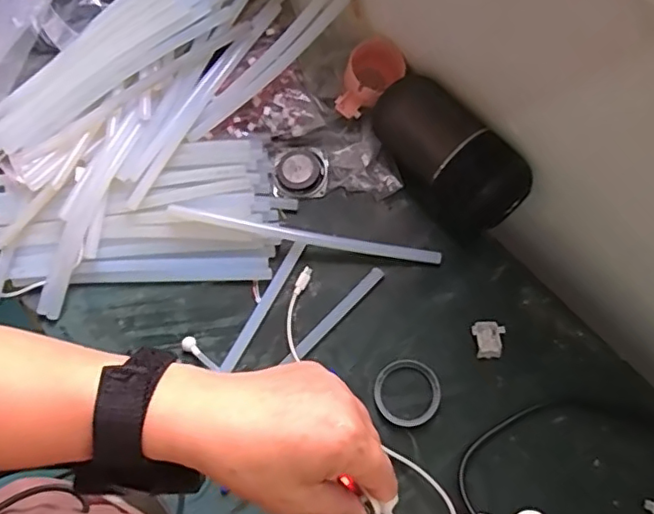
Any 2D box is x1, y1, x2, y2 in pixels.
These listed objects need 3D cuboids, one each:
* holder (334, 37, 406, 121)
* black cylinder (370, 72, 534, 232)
[{"bbox_3d":[0.046,-0.189,0.603,0.057,0.042,0.096,25,61,10],"label":"holder"},{"bbox_3d":[0.117,-0.103,0.558,0.076,0.075,0.166,-35,73,-10],"label":"black cylinder"}]

